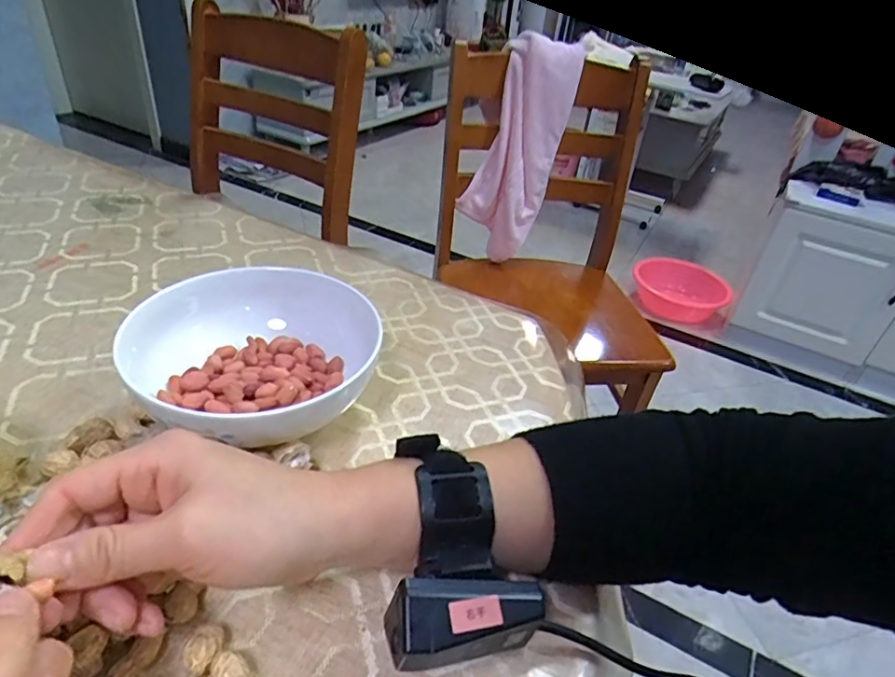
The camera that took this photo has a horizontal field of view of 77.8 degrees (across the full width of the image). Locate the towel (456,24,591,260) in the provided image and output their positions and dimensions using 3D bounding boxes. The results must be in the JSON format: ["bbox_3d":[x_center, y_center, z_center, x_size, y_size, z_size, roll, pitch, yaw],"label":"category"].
[{"bbox_3d":[0.141,-0.375,1.169,0.188,0.468,0.140,13,35,7],"label":"towel"}]

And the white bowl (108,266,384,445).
[{"bbox_3d":[-0.128,0.016,0.377,0.153,0.065,0.153,4,36,-3],"label":"white bowl"}]

